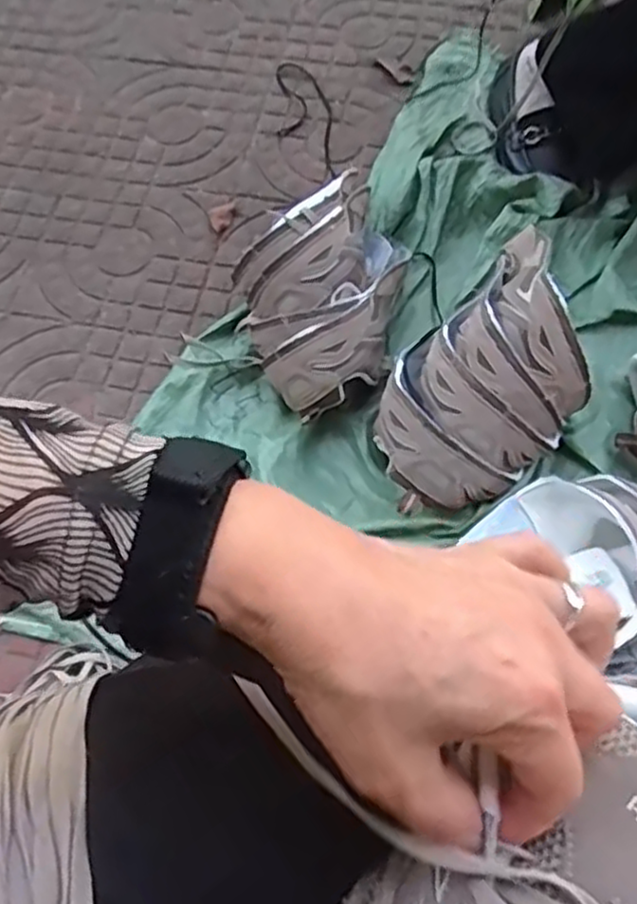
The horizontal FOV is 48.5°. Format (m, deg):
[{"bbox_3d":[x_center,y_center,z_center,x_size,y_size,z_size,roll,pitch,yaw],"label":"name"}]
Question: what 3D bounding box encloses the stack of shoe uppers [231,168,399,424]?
[{"bbox_3d":[0.016,-0.174,0.806,0.209,0.144,0.204,-30,71,-10],"label":"stack of shoe uppers"}]

